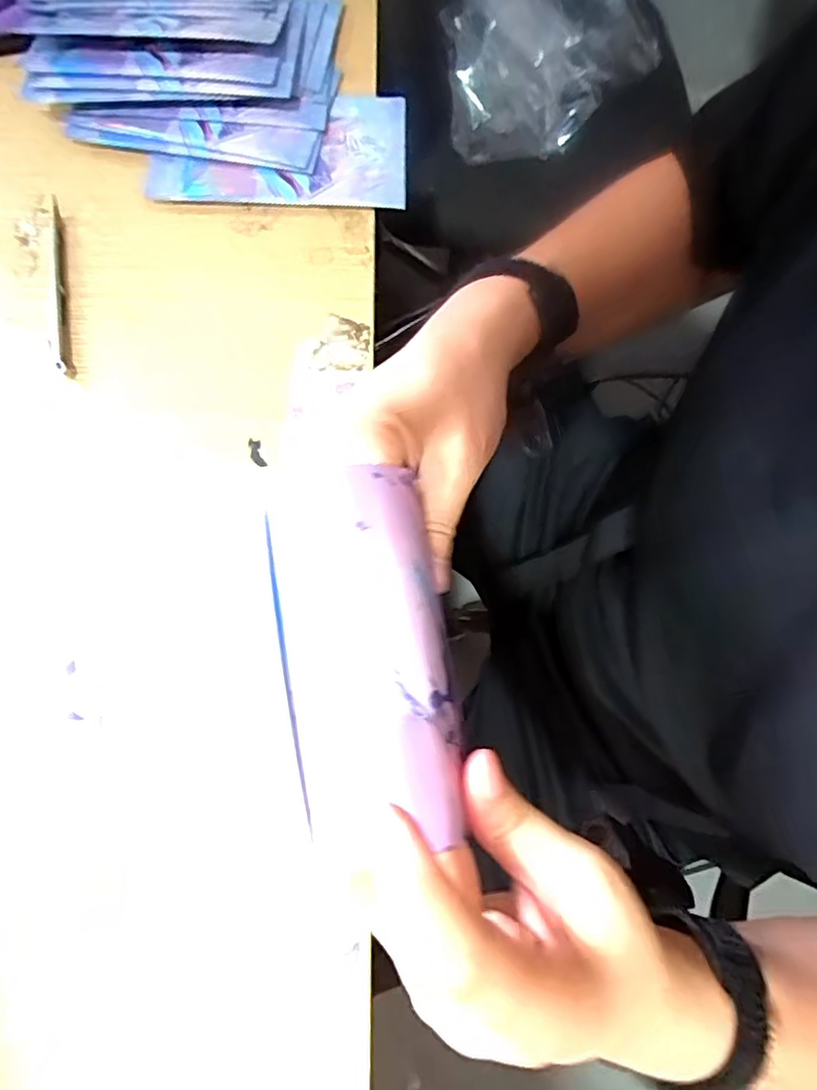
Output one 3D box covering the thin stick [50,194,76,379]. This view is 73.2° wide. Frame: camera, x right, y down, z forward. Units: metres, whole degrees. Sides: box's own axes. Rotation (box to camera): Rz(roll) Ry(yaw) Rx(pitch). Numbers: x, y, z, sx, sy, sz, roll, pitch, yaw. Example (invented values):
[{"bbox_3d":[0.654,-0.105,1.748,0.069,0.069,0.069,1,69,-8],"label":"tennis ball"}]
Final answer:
[{"bbox_3d":[-0.259,-0.190,0.402,0.014,0.008,0.155,-13,76,-3],"label":"thin stick"}]

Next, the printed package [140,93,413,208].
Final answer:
[{"bbox_3d":[-0.101,-0.319,0.440,0.197,0.010,0.115,0,75,0],"label":"printed package"}]

